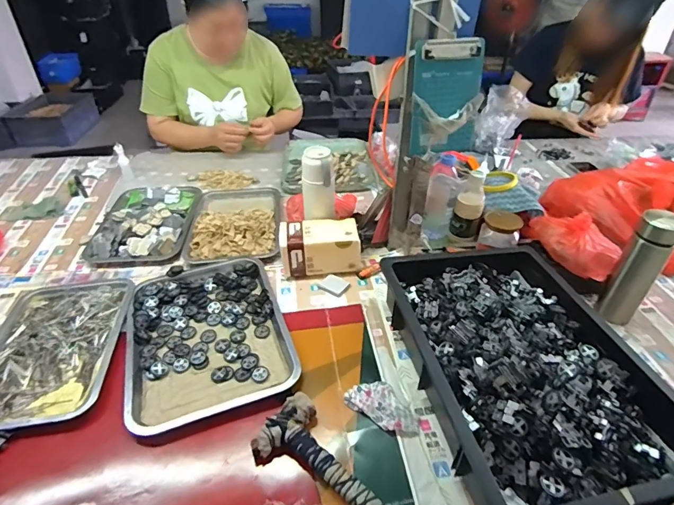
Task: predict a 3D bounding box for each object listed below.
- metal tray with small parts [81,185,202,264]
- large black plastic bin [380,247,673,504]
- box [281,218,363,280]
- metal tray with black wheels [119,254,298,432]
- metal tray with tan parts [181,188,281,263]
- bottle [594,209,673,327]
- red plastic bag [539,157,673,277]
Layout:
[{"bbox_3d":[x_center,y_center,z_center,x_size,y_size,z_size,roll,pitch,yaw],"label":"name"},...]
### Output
[{"bbox_3d":[-0.448,-0.080,0.983,0.212,0.039,0.300,-3,38,-2],"label":"metal tray with small parts"},{"bbox_3d":[0.269,0.155,0.616,0.299,0.099,0.426,-9,39,-9],"label":"large black plastic bin"},{"bbox_3d":[-0.035,-0.009,0.844,0.154,0.089,0.086,-5,38,-4],"label":"box"},{"bbox_3d":[-0.227,0.131,0.724,0.255,0.023,0.326,-13,40,-14],"label":"metal tray with black wheels"},{"bbox_3d":[-0.237,-0.088,0.987,0.209,0.043,0.320,-4,38,-3],"label":"metal tray with tan parts"},{"bbox_3d":[0.510,0.028,0.707,0.062,0.195,0.059,26,46,30],"label":"bottle"},{"bbox_3d":[0.740,-0.125,0.920,0.414,0.165,0.303,-10,39,-10],"label":"red plastic bag"}]

